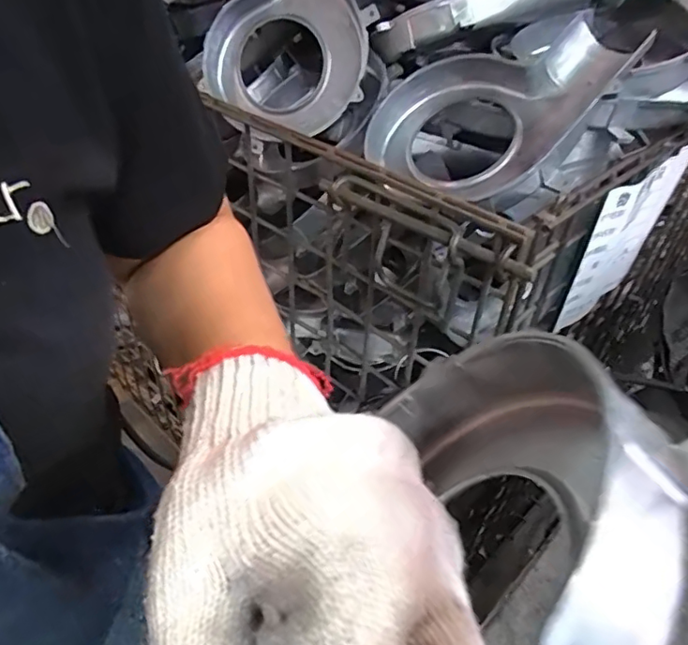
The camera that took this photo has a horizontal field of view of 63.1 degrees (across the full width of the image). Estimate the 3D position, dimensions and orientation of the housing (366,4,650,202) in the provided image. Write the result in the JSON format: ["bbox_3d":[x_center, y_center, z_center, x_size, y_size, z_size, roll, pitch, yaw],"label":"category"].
[{"bbox_3d":[0.125,-0.173,0.456,0.193,0.057,0.158,-47,55,-2],"label":"housing"}]

